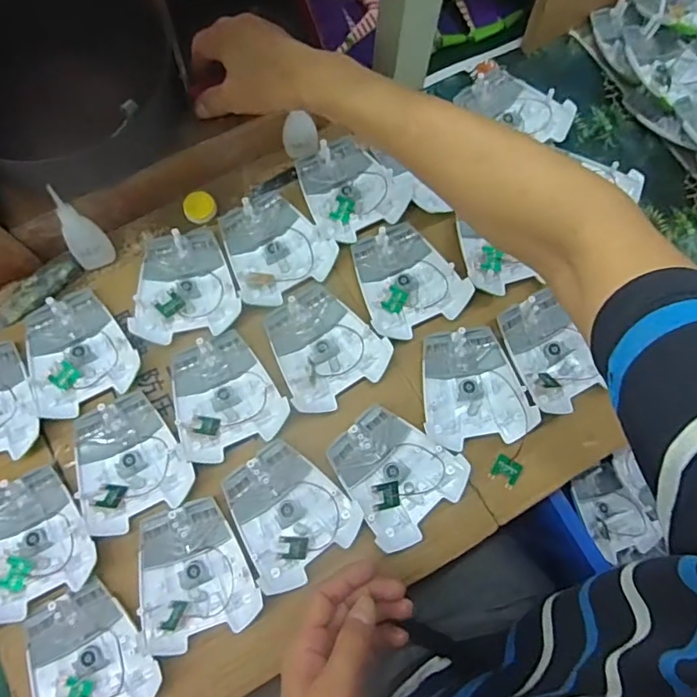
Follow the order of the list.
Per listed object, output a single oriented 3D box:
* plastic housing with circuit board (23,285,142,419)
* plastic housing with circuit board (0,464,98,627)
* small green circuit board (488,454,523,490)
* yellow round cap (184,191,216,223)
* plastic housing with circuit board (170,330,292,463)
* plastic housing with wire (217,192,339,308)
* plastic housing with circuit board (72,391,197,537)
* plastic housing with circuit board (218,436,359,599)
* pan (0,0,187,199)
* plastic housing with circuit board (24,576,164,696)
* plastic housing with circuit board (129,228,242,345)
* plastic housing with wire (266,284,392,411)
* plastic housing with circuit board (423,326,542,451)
[{"bbox_3d":[-0.252,0.002,0.491,0.092,0.017,0.109,-21,77,-7],"label":"plastic housing with circuit board"},{"bbox_3d":[-0.269,0.162,0.442,0.095,0.019,0.107,-24,78,-8],"label":"plastic housing with circuit board"},{"bbox_3d":[0.143,0.112,0.478,0.025,0.004,0.025,31,77,6],"label":"small green circuit board"},{"bbox_3d":[-0.152,-0.145,0.537,0.031,0.012,0.030,0,76,-2],"label":"yellow round cap"},{"bbox_3d":[-0.114,0.040,0.483,0.093,0.019,0.108,-20,77,-7],"label":"plastic housing with circuit board"},{"bbox_3d":[-0.068,-0.102,0.516,0.098,0.014,0.106,-18,77,-7],"label":"plastic housing with wire"},{"bbox_3d":[-0.196,0.098,0.464,0.093,0.013,0.108,-25,78,-8],"label":"plastic housing with circuit board"},{"bbox_3d":[-0.054,0.141,0.455,0.096,0.015,0.108,-37,80,-10],"label":"plastic housing with circuit board"},{"bbox_3d":[-0.274,-0.249,0.505,0.211,0.071,0.220,0,76,-2],"label":"pan"},{"bbox_3d":[-0.212,0.252,0.423,0.094,0.020,0.107,-27,78,-8],"label":"plastic housing with circuit board"},{"bbox_3d":[-0.159,-0.064,0.507,0.096,0.017,0.110,-10,76,-5],"label":"plastic housing with circuit board"},{"bbox_3d":[-0.025,-0.004,0.494,0.096,0.012,0.108,-33,79,-10],"label":"plastic housing with wire"},{"bbox_3d":[0.115,0.033,0.485,0.094,0.016,0.108,-7,76,-4],"label":"plastic housing with circuit board"}]

